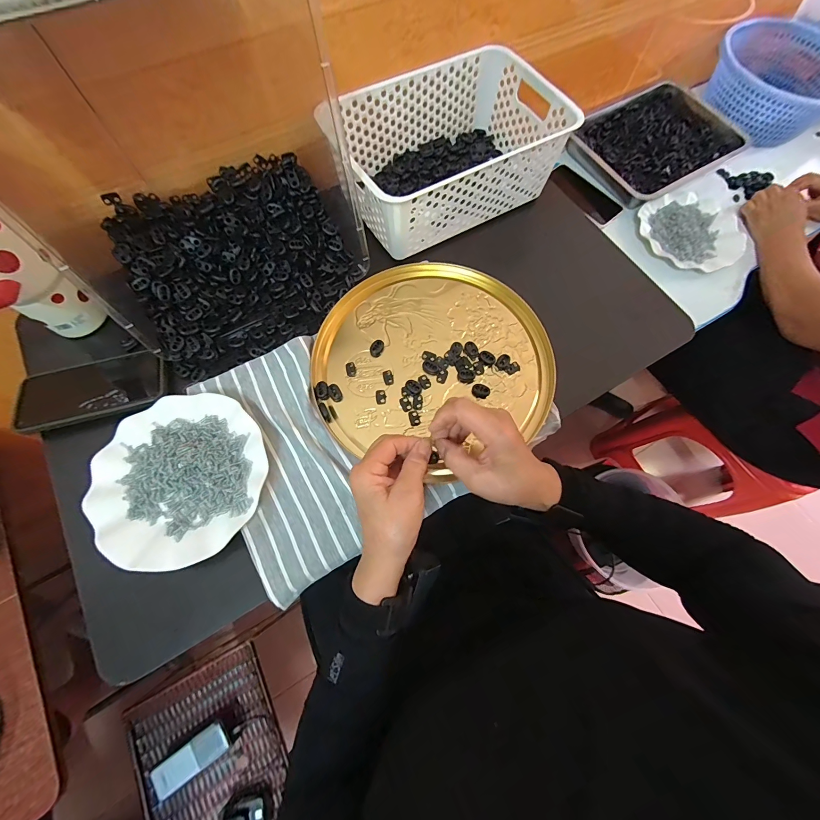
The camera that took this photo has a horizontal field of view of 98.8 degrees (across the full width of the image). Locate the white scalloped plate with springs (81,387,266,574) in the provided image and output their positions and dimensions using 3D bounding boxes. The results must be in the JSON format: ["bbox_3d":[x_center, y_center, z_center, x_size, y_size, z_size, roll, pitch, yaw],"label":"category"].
[{"bbox_3d":[-0.249,0.072,0.385,0.175,0.023,0.178,0,70,-1],"label":"white scalloped plate with springs"}]

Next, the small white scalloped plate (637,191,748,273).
[{"bbox_3d":[0.527,-0.334,0.651,0.177,0.017,0.175,0,70,-1],"label":"small white scalloped plate"}]

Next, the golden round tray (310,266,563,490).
[{"bbox_3d":[0.025,-0.066,0.445,0.289,0.009,0.274,0,70,-1],"label":"golden round tray"}]

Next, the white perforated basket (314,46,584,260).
[{"bbox_3d":[0.051,-0.372,0.508,0.297,0.099,0.200,-29,73,-11],"label":"white perforated basket"}]

